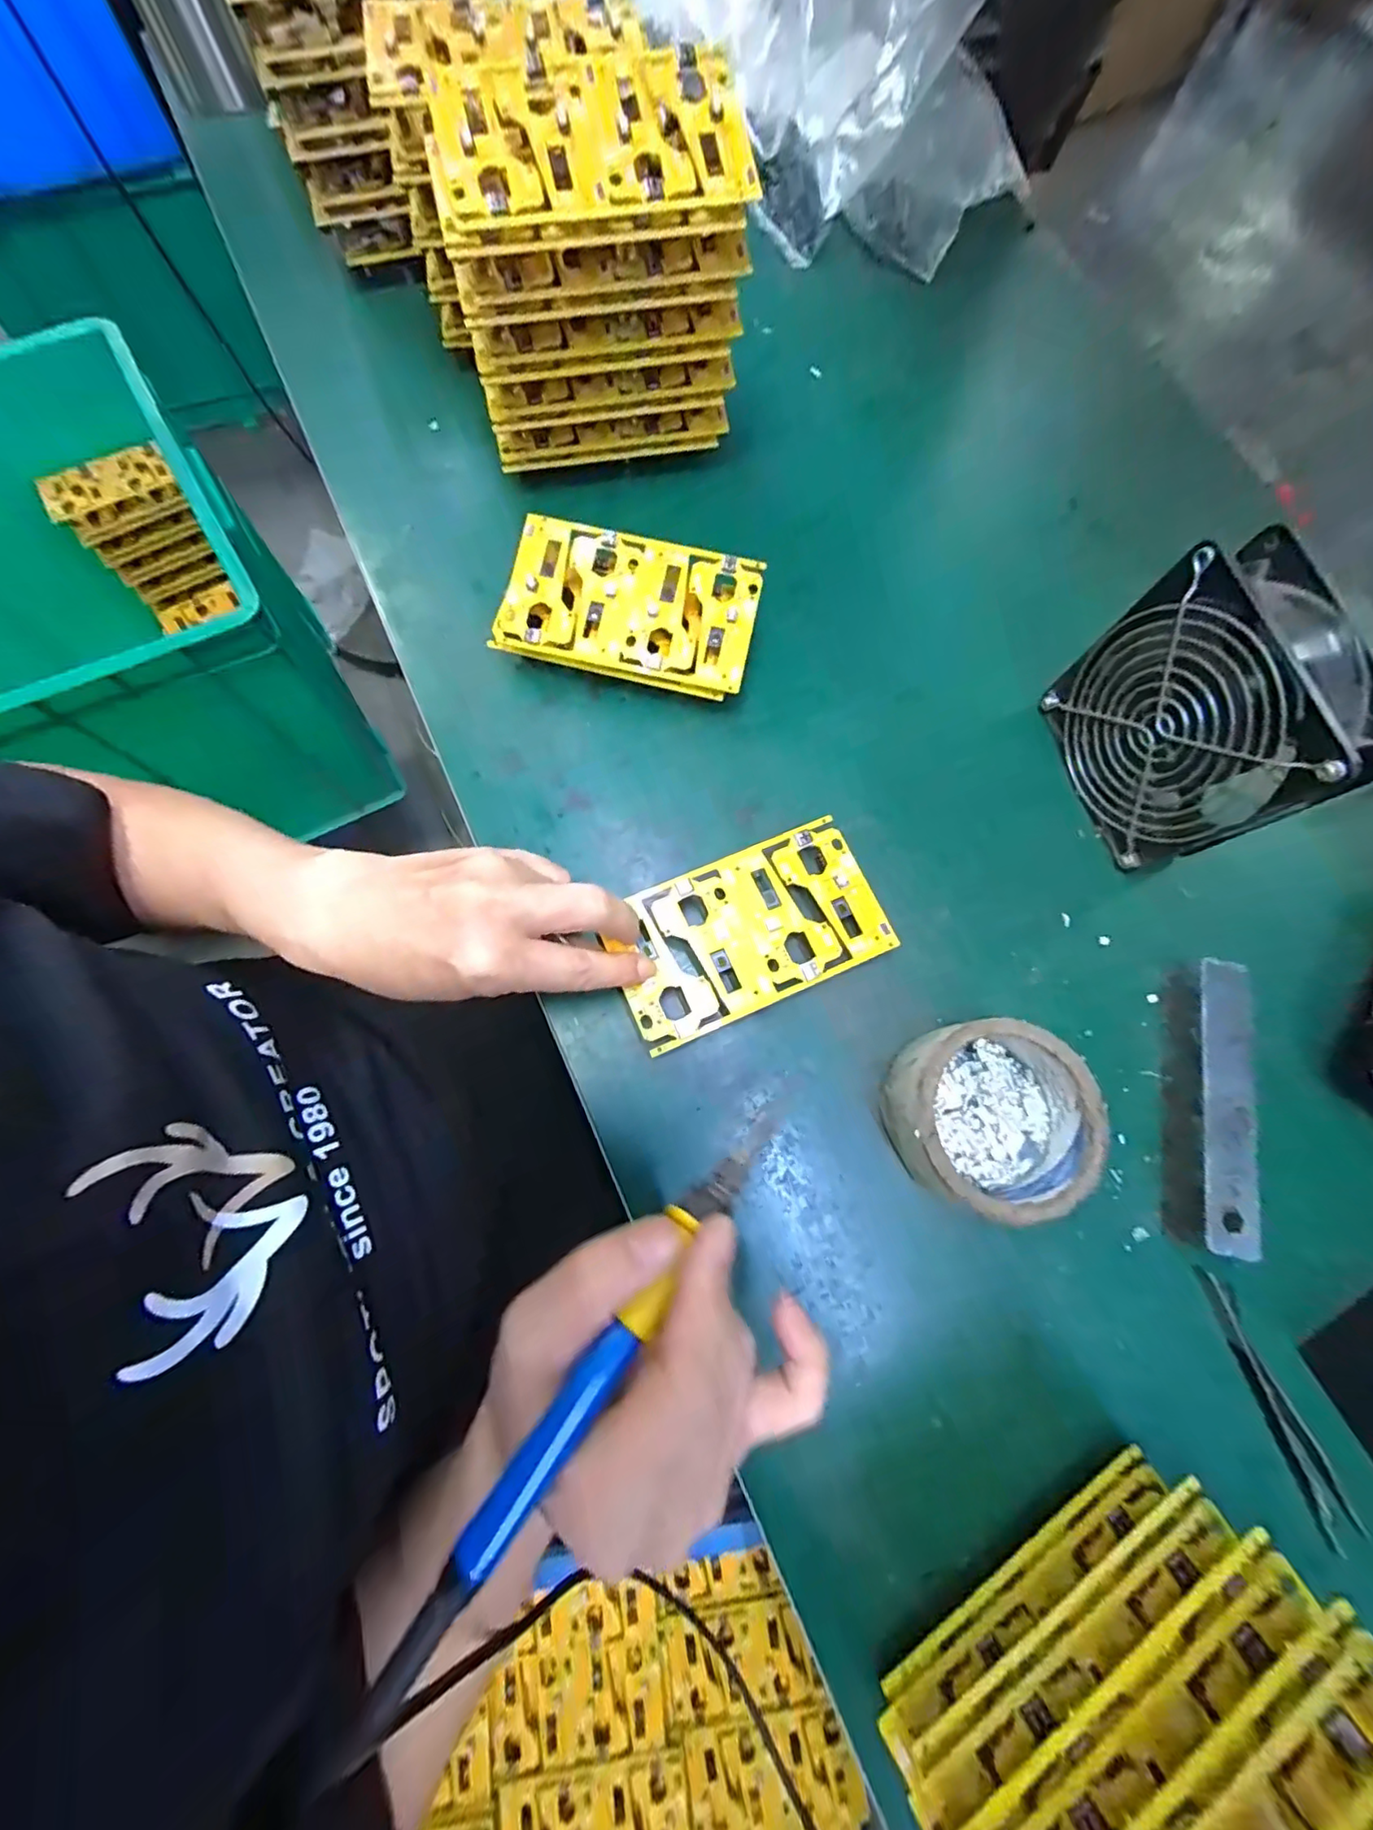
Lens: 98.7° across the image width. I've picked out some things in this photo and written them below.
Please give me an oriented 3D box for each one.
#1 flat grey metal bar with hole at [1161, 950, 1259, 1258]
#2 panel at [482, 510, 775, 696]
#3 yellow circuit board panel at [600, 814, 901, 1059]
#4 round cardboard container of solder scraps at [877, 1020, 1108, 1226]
[{"bbox_3d":[0.260,0.094,0.296,0.028,0.027,0.137,11,77,2],"label":"flat grey metal bar with hole"},{"bbox_3d":[-0.032,-0.174,0.336,0.139,0.014,0.079,12,88,-1],"label":"panel"},{"bbox_3d":[0.031,0.007,0.305,0.137,0.005,0.078,-23,78,-6],"label":"yellow circuit board panel"},{"bbox_3d":[0.143,0.094,0.283,0.086,0.047,0.082,1,75,-3],"label":"round cardboard container of solder scraps"}]

